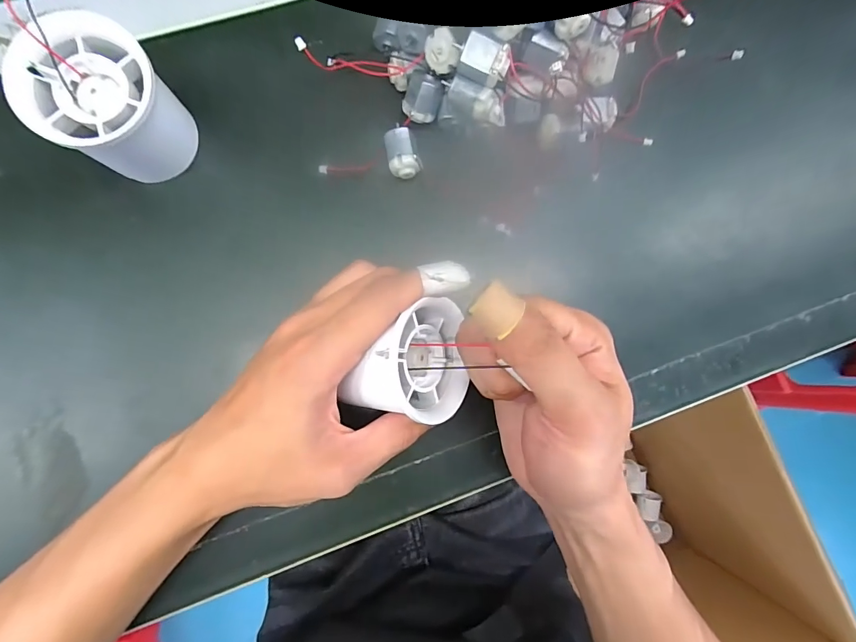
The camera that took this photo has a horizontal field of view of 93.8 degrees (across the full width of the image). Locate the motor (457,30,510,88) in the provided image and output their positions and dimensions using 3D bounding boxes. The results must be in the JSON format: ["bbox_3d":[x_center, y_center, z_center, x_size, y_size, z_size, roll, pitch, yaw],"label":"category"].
[{"bbox_3d":[0.028,-0.127,0.196,0.022,0.013,0.018,20,120,-3],"label":"motor"}]

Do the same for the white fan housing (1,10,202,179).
[{"bbox_3d":[-0.153,-0.104,0.195,0.051,0.054,0.055,0,87,-5],"label":"white fan housing"}]

